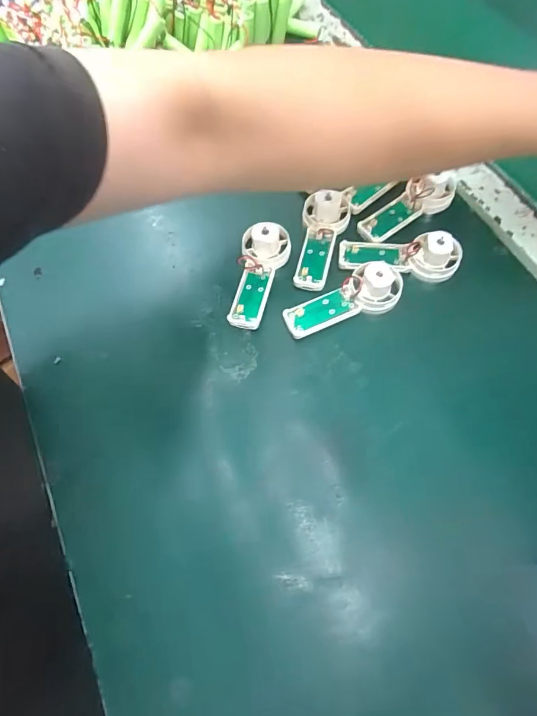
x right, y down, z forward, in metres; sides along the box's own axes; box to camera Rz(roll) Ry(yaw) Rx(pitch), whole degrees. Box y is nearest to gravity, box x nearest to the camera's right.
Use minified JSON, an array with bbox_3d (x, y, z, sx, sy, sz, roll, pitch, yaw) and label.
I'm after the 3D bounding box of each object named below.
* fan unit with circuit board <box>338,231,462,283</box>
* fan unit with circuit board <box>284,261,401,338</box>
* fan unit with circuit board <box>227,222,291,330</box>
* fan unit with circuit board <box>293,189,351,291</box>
[{"bbox_3d":[0.104,-0.084,0.332,0.093,0.020,0.034,4,66,4],"label":"fan unit with circuit board"},{"bbox_3d":[0.059,-0.044,0.317,0.094,0.019,0.034,-24,67,-8],"label":"fan unit with circuit board"},{"bbox_3d":[-0.007,-0.067,0.329,0.038,0.019,0.084,6,66,6],"label":"fan unit with circuit board"},{"bbox_3d":[0.044,-0.097,0.339,0.038,0.020,0.087,6,66,6],"label":"fan unit with circuit board"}]

